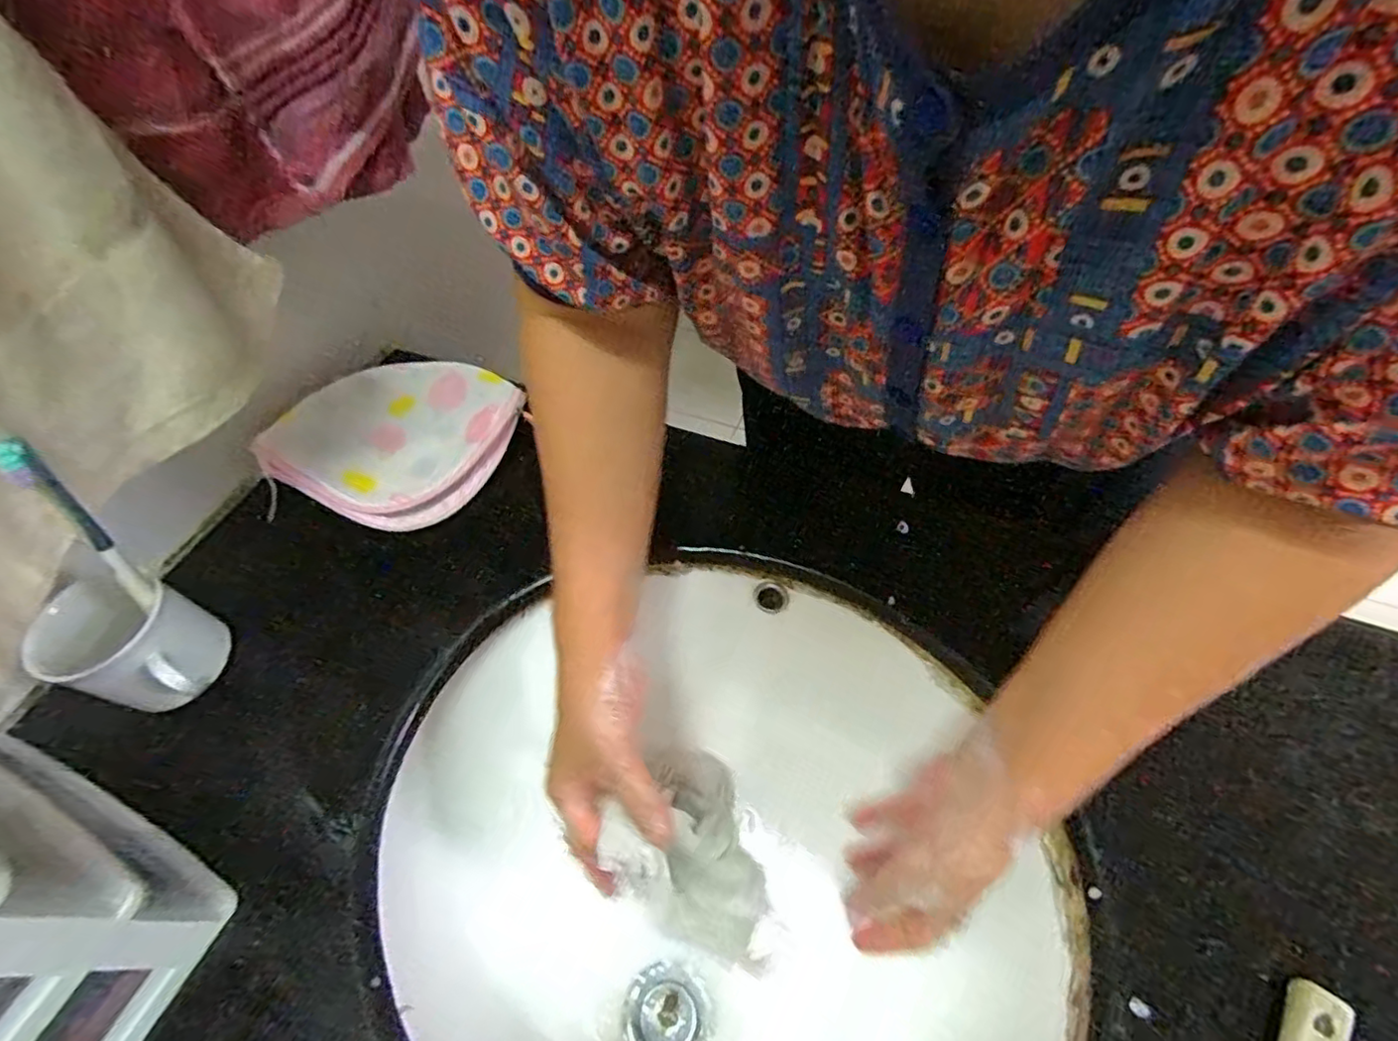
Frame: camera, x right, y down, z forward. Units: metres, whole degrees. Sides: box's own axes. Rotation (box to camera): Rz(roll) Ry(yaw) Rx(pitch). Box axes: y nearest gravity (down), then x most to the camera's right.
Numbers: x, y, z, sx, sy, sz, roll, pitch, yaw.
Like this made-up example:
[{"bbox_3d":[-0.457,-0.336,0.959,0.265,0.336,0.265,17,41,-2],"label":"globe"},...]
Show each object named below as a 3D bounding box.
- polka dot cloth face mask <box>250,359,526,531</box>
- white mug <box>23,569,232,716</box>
[{"bbox_3d":[-0.252,-0.077,0.521,0.173,0.038,0.171,21,60,18],"label":"polka dot cloth face mask"},{"bbox_3d":[-0.365,0.083,0.408,0.106,0.067,0.069,10,57,12],"label":"white mug"}]

